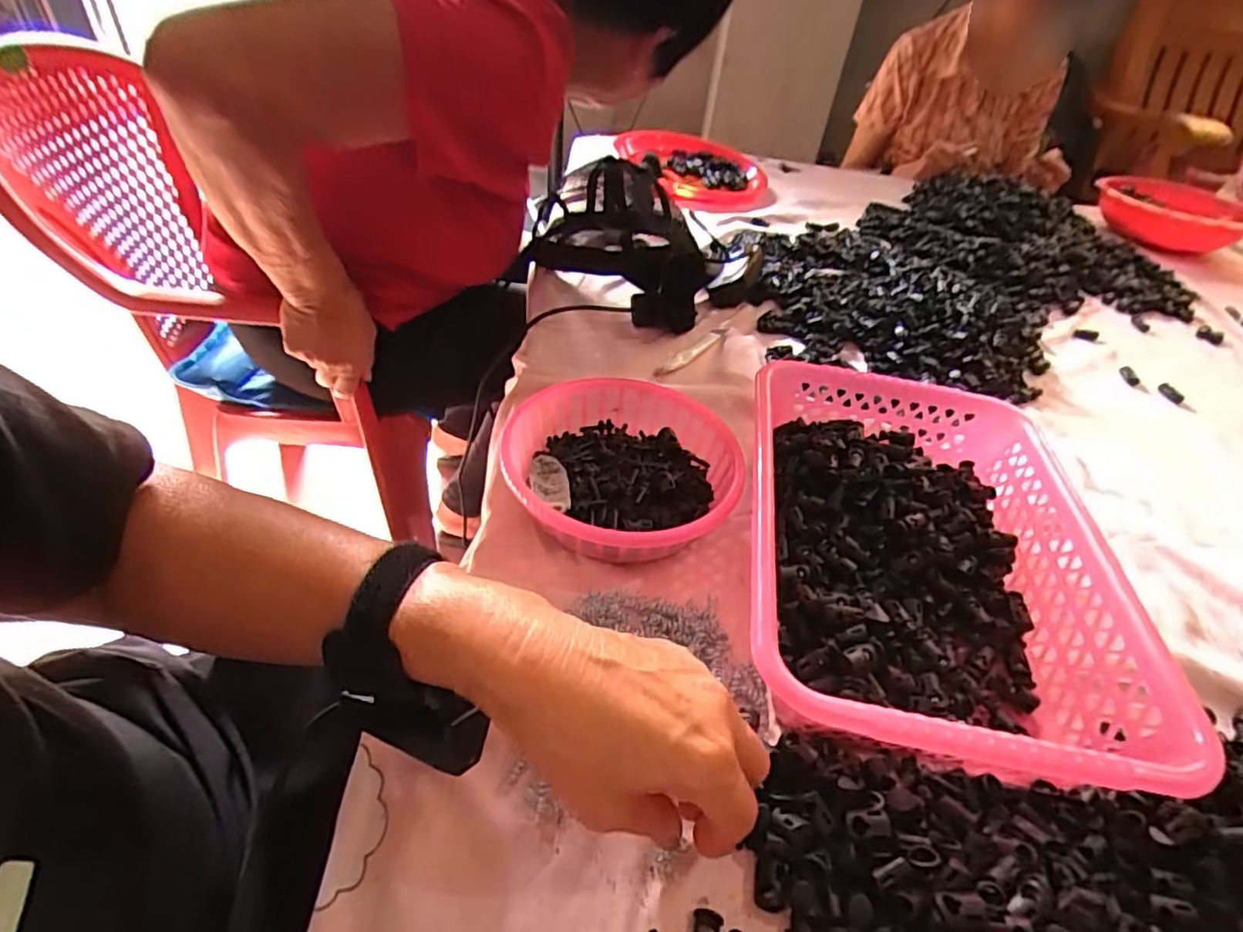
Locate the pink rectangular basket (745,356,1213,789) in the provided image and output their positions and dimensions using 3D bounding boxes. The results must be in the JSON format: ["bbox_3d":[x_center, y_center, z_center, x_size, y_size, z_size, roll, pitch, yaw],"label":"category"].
[{"bbox_3d":[0.189,0.057,0.409,0.211,0.081,0.301,10,43,4],"label":"pink rectangular basket"}]

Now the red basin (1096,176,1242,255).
[{"bbox_3d":[0.948,-0.441,1.071,0.222,0.056,0.208,30,47,23],"label":"red basin"}]

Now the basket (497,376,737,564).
[{"bbox_3d":[0.001,0.005,0.455,0.156,0.050,0.167,4,43,-3],"label":"basket"}]

